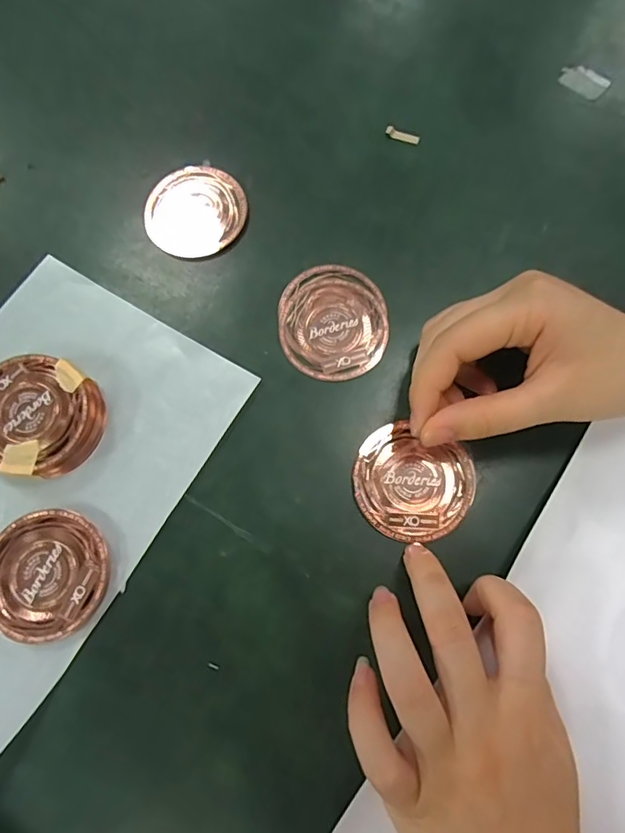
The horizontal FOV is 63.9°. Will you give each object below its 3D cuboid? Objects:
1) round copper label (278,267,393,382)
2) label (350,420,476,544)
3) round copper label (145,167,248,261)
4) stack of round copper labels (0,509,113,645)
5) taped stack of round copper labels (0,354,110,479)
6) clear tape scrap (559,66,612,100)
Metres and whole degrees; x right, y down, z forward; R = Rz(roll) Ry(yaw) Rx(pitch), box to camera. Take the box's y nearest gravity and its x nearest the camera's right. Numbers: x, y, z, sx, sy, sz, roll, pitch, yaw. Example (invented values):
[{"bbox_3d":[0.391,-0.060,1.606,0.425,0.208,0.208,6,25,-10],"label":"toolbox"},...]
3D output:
[{"bbox_3d":[0.012,-0.055,0.284,0.061,0.004,0.068,1,75,0],"label":"round copper label"},{"bbox_3d":[0.051,0.035,0.258,0.059,0.004,0.055,0,75,0],"label":"label"},{"bbox_3d":[-0.071,-0.125,0.303,0.059,0.004,0.058,0,75,0],"label":"round copper label"},{"bbox_3d":[-0.130,0.077,0.244,0.060,0.009,0.059,-6,75,-2],"label":"stack of round copper labels"},{"bbox_3d":[-0.143,0.000,0.261,0.060,0.020,0.059,10,75,3],"label":"taped stack of round copper labels"},{"bbox_3d":[0.177,-0.220,0.327,0.030,0.004,0.021,36,78,9],"label":"clear tape scrap"}]

